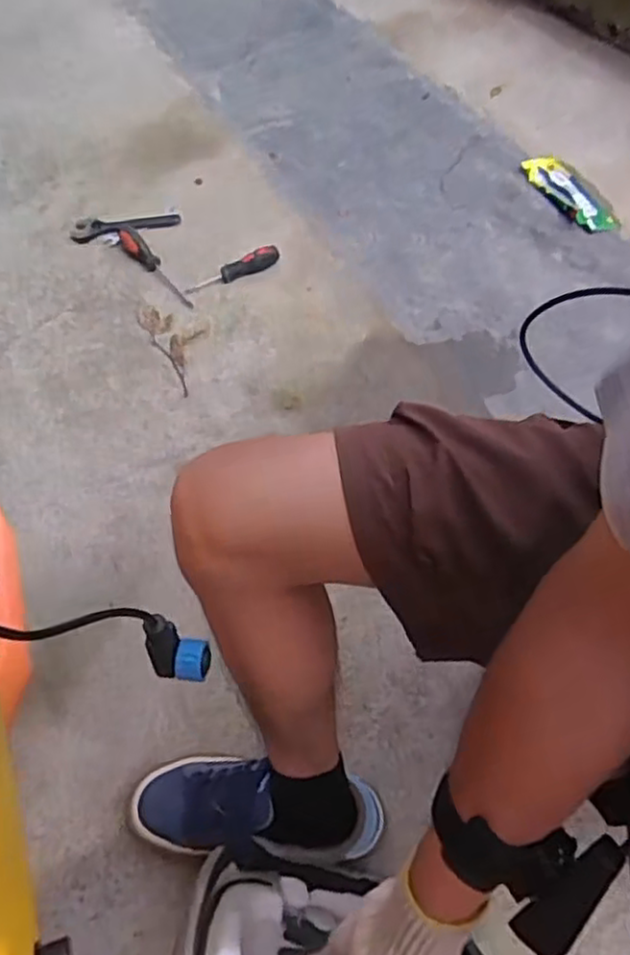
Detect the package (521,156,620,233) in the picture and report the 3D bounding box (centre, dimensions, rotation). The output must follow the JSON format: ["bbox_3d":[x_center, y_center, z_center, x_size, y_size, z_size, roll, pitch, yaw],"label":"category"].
[{"bbox_3d":[0.473,-0.523,1.282,0.085,0.025,0.226,-22,62,-8],"label":"package"}]

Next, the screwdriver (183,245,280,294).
[{"bbox_3d":[-0.143,-0.363,1.214,0.174,0.032,0.038,-27,63,-10],"label":"screwdriver"}]

